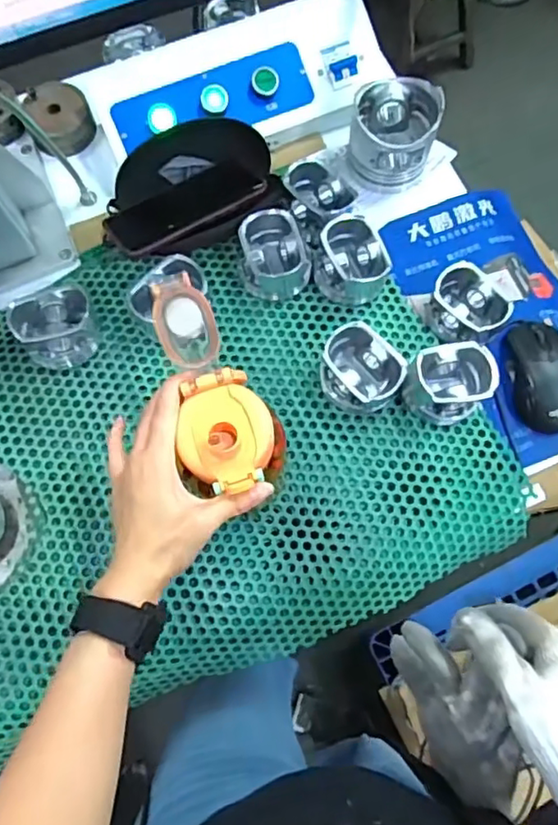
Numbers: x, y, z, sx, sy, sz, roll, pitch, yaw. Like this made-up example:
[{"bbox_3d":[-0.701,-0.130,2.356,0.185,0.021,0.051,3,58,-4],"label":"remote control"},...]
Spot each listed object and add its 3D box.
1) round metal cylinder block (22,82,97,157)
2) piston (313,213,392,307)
[{"bbox_3d":[-0.246,-0.333,0.673,0.068,0.033,0.080,-25,74,-6],"label":"round metal cylinder block"},{"bbox_3d":[0.069,-0.150,0.589,0.066,0.054,0.069,0,73,1],"label":"piston"}]

